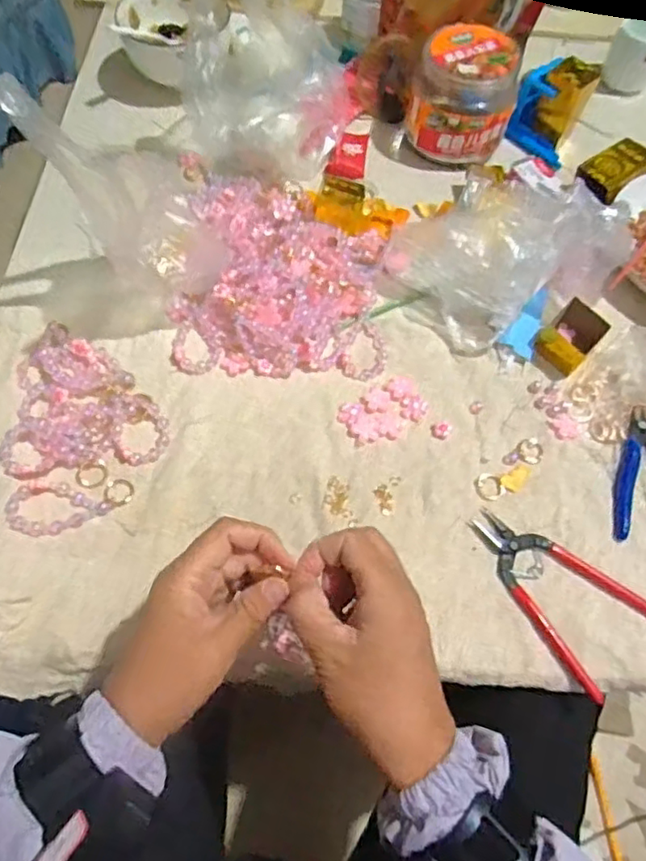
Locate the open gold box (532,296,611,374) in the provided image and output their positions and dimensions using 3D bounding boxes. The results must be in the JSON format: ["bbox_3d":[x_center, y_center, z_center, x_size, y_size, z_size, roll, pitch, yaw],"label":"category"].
[{"bbox_3d":[0.224,-0.086,0.555,0.053,0.038,0.046,-39,70,-20],"label":"open gold box"}]

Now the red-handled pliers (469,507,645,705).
[{"bbox_3d":[0.176,0.115,0.466,0.083,0.007,0.144,-37,70,-20],"label":"red-handled pliers"}]

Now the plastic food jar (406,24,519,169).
[{"bbox_3d":[0.146,-0.351,0.641,0.106,0.085,0.085,24,64,10],"label":"plastic food jar"}]

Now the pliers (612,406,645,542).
[{"bbox_3d":[0.272,0.034,0.512,0.077,0.012,0.118,0,62,-2],"label":"pliers"}]

